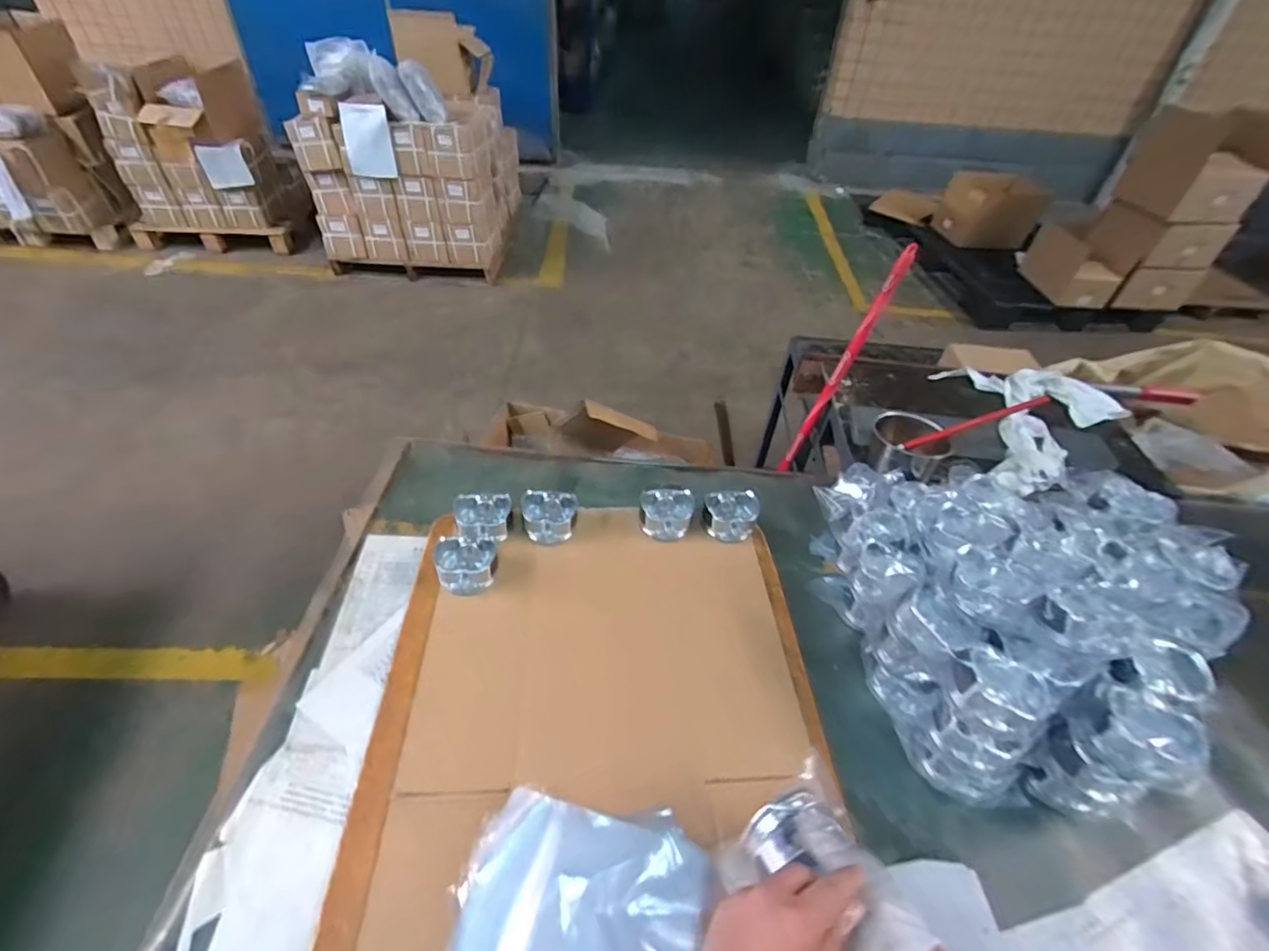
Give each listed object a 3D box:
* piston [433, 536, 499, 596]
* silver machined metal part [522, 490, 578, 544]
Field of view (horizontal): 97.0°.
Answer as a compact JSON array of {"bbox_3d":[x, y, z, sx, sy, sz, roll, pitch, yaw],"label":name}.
[{"bbox_3d":[-0.227,0.121,0.766,0.082,0.042,0.075,-11,47,-16],"label":"piston"},{"bbox_3d":[-0.127,0.068,0.837,0.081,0.052,0.078,3,45,-2],"label":"silver machined metal part"}]

